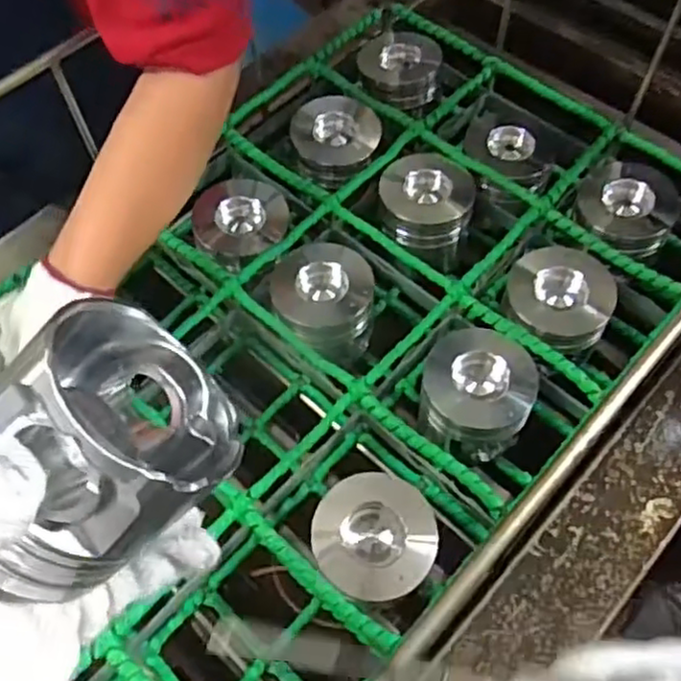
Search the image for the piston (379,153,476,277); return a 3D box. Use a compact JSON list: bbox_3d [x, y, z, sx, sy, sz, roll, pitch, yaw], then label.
[{"bbox_3d":[0.087,-0.125,0.706,0.091,0.087,0.089,0,60,1],"label":"piston"}]

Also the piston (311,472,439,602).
[{"bbox_3d":[0.026,0.152,0.554,0.093,0.061,0.079,4,61,3],"label":"piston"}]

